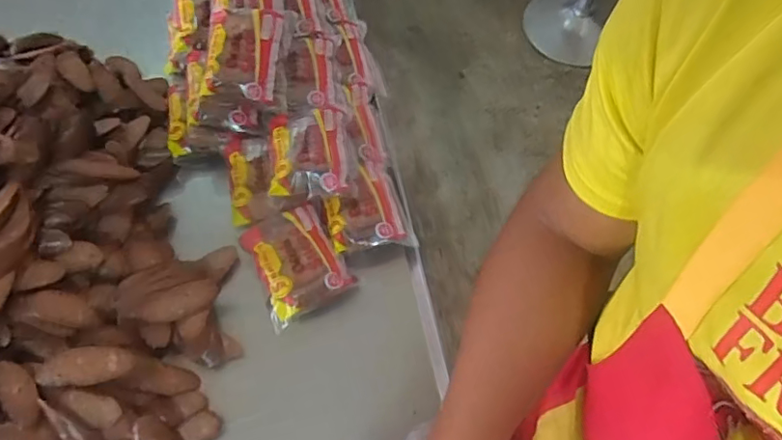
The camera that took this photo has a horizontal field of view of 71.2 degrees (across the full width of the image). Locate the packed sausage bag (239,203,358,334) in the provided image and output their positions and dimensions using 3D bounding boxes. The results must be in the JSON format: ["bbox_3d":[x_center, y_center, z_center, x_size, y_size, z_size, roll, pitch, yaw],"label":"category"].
[{"bbox_3d":[-0.123,0.053,0.689,0.111,0.036,0.131,-29,67,-14],"label":"packed sausage bag"}]

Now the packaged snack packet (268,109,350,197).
[{"bbox_3d":[-0.108,-0.088,0.722,0.102,0.043,0.124,-4,64,-2],"label":"packaged snack packet"}]

